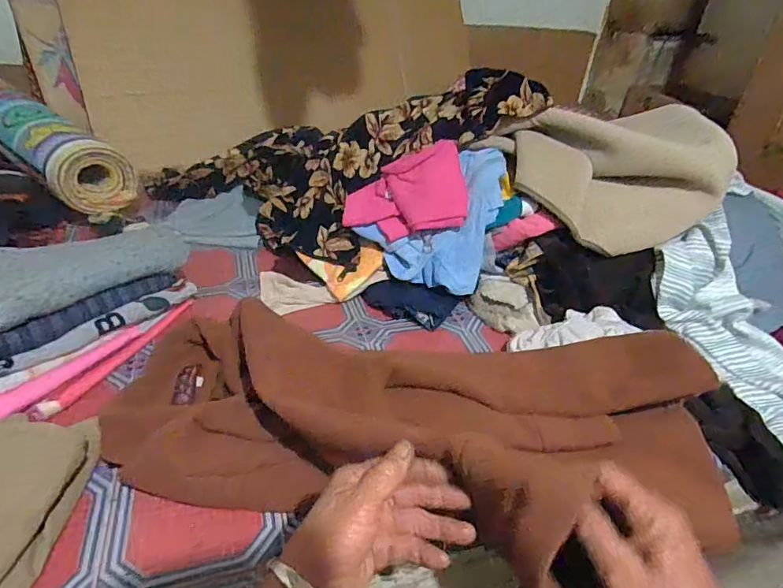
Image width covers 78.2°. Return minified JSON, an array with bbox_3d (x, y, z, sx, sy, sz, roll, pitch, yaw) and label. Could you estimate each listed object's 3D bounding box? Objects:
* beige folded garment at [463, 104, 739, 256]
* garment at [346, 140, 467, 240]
[{"bbox_3d":[0.351,-0.205,0.796,0.328,0.156,0.238,-7,37,-17],"label":"beige folded garment"},{"bbox_3d":[0.021,-0.165,0.810,0.202,0.040,0.147,-14,75,12],"label":"garment"}]

